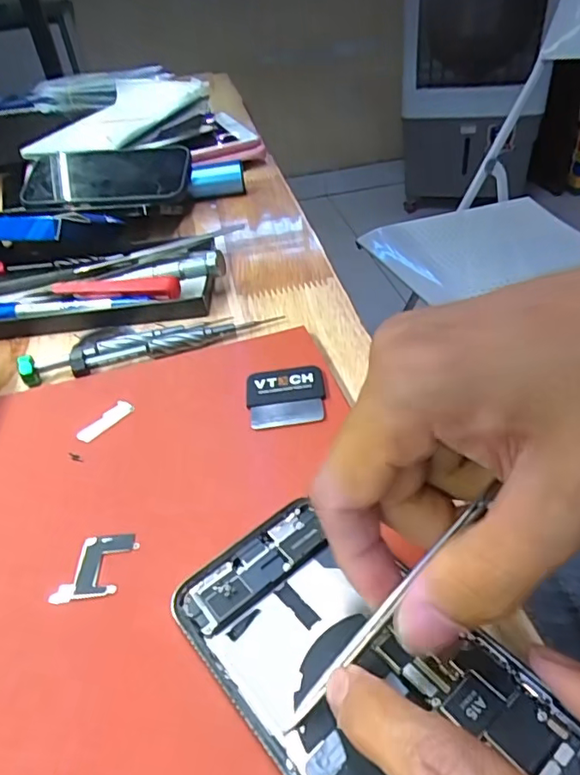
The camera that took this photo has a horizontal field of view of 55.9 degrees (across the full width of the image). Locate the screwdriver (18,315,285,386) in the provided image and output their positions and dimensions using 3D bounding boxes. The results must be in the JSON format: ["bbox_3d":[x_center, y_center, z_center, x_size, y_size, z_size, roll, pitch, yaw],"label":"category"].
[{"bbox_3d":[-0.081,-0.026,0.322,0.151,0.012,0.019,-14,41,-9],"label":"screwdriver"}]

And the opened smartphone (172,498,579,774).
[{"bbox_3d":[0.025,0.092,0.166,0.067,0.010,0.141,-33,47,-28],"label":"opened smartphone"}]

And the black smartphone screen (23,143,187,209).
[{"bbox_3d":[-0.165,-0.189,0.487,0.142,0.013,0.071,-2,64,3],"label":"black smartphone screen"}]

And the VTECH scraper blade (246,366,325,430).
[{"bbox_3d":[-0.002,0.004,0.278,0.039,0.006,0.040,-7,40,-1],"label":"VTECH scraper blade"}]

